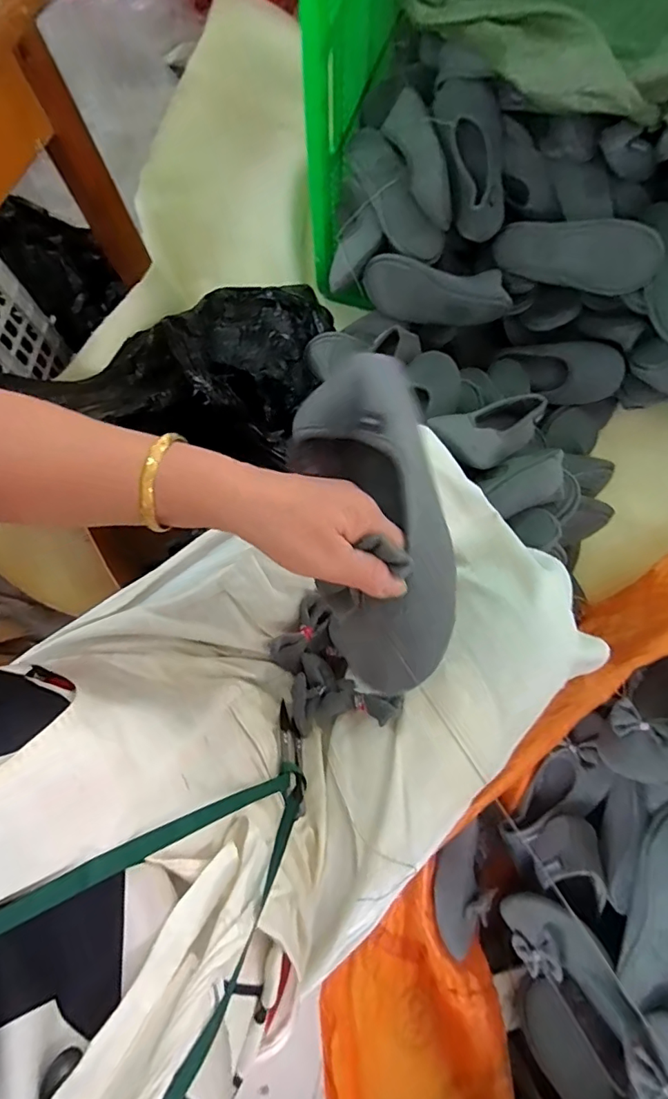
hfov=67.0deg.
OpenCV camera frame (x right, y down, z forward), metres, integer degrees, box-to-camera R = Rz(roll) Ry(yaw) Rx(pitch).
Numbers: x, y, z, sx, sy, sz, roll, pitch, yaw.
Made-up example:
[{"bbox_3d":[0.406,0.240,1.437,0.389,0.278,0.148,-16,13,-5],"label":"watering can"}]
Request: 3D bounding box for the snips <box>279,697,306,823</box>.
[{"bbox_3d":[-0.034,0.167,0.411,0.014,0.021,0.099,-14,38,-3],"label":"snips"}]

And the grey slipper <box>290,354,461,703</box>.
[{"bbox_3d":[0.028,-0.019,0.349,0.088,0.067,0.233,-9,85,-2],"label":"grey slipper"}]

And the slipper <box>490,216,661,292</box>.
[{"bbox_3d":[0.383,-0.472,0.799,0.237,0.098,0.054,15,54,16],"label":"slipper"}]

